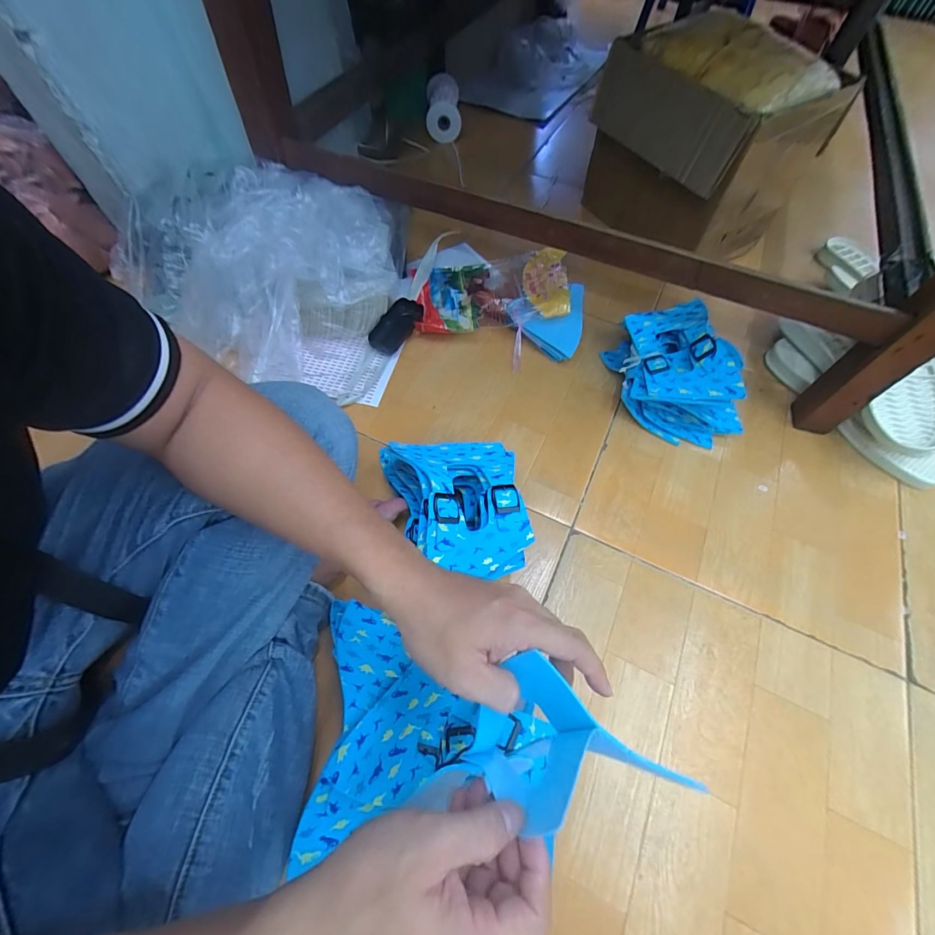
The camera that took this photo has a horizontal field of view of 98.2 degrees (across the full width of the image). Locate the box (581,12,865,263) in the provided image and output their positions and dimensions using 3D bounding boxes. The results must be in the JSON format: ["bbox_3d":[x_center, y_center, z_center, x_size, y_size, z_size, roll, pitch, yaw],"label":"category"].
[{"bbox_3d":[0.391,-0.569,0.724,0.225,0.260,0.327,-31,68,-17],"label":"box"}]

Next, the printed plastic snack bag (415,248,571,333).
[{"bbox_3d":[0.040,-0.310,0.703,0.252,0.055,0.190,-4,62,-5],"label":"printed plastic snack bag"}]

